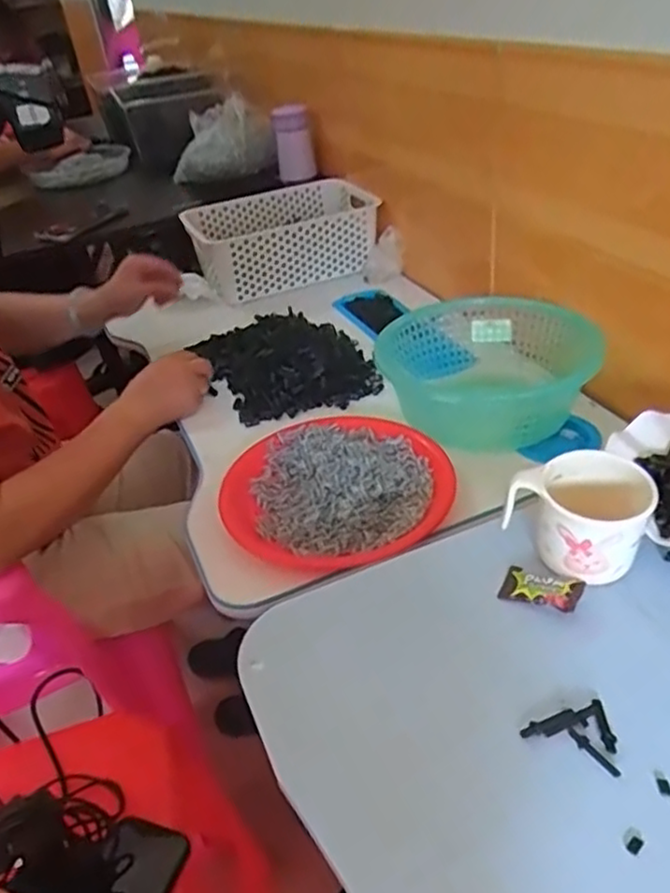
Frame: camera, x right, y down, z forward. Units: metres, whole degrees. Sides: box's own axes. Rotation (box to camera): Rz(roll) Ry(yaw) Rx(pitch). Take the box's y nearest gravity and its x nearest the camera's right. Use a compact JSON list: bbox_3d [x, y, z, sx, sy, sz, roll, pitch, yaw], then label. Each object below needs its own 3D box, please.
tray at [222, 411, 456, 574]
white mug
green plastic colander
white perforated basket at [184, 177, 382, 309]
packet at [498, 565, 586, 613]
[{"bbox_3d":[0.006,0.036,0.696,0.219,0.031,0.229,-5,36,4],"label":"tray"},{"bbox_3d":[0.174,0.046,0.499,0.097,0.060,0.073,12,40,25],"label":"white mug"},{"bbox_3d":[0.164,-0.088,0.782,0.209,0.081,0.211,-11,36,-4],"label":"green plastic colander"},{"bbox_3d":[-0.090,-0.352,1.171,0.286,0.106,0.218,-23,38,-19],"label":"white perforated basket"},{"bbox_3d":[0.145,0.101,0.488,0.053,0.018,0.027,15,42,28],"label":"packet"}]

